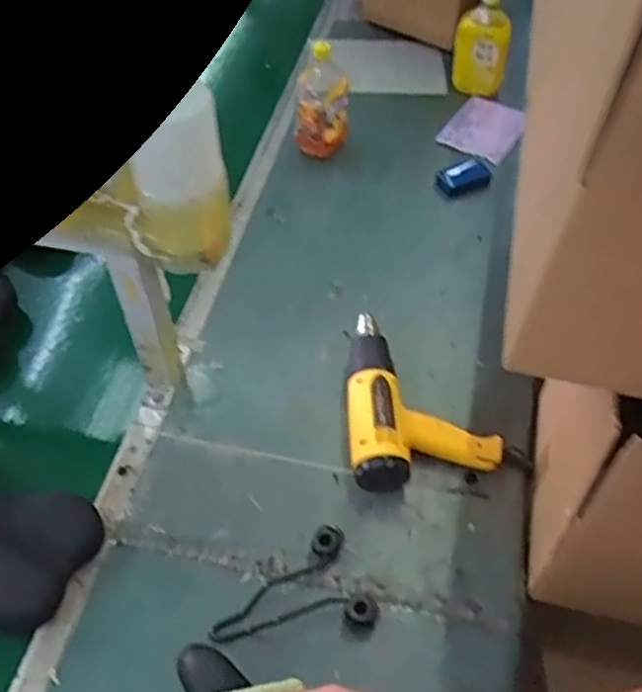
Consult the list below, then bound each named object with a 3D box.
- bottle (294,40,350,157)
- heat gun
[{"bbox_3d":[0.002,-0.471,1.371,0.106,0.205,0.088,0,53,0],"label":"bottle"},{"bbox_3d":[0.118,0.060,0.985,0.206,0.080,0.276,-11,54,-8],"label":"heat gun"}]

